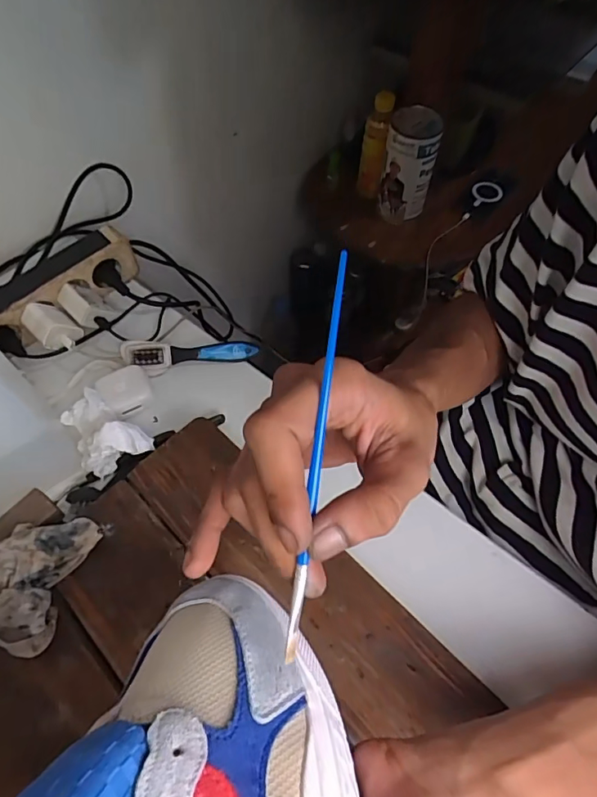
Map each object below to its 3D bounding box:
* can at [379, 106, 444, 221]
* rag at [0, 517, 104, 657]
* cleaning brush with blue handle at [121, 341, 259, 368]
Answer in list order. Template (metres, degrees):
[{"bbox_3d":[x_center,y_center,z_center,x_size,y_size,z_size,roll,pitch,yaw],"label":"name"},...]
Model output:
[{"bbox_3d":[0.188,-0.397,0.836,0.083,0.160,0.082,10,60,6],"label":"can"},{"bbox_3d":[-0.200,0.132,0.365,0.061,0.039,0.096,16,61,9],"label":"rag"},{"bbox_3d":[-0.117,-0.050,0.523,0.142,0.025,0.028,-7,60,-4],"label":"cleaning brush with blue handle"}]

